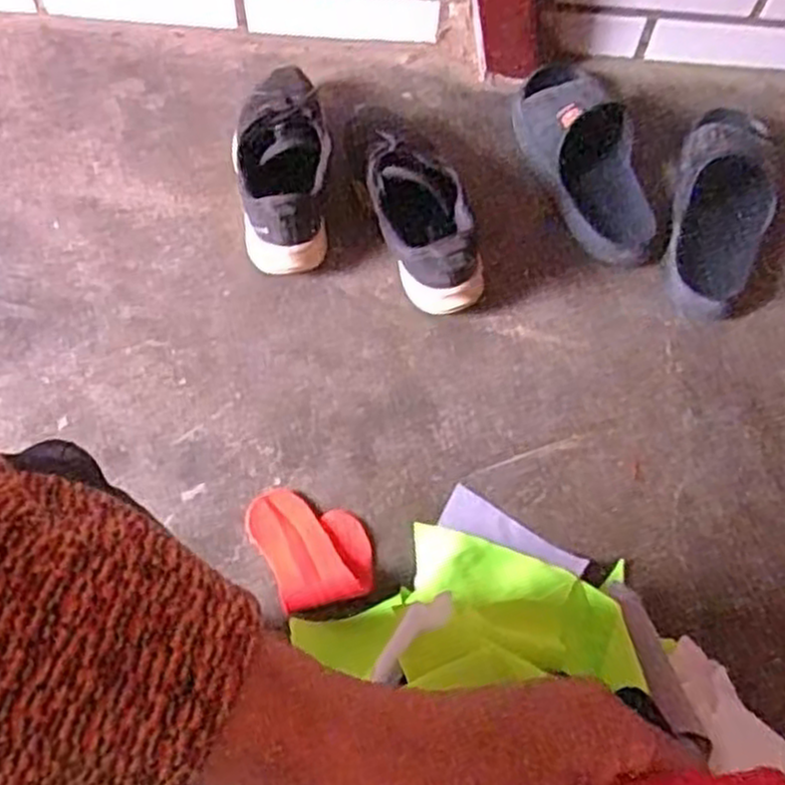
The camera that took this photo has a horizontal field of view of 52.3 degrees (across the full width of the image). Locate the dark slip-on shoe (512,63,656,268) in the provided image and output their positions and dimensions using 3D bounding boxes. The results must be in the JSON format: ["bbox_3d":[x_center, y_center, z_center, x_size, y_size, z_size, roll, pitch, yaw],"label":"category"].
[{"bbox_3d":[0.214,-0.268,0.905,0.110,0.066,0.265,-16,67,-10],"label":"dark slip-on shoe"}]

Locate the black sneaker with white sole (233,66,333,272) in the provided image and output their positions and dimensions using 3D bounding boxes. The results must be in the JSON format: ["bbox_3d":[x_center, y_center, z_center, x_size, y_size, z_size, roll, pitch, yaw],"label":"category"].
[{"bbox_3d":[-0.121,-0.252,0.863,0.100,0.097,0.246,-9,66,-7],"label":"black sneaker with white sole"}]

